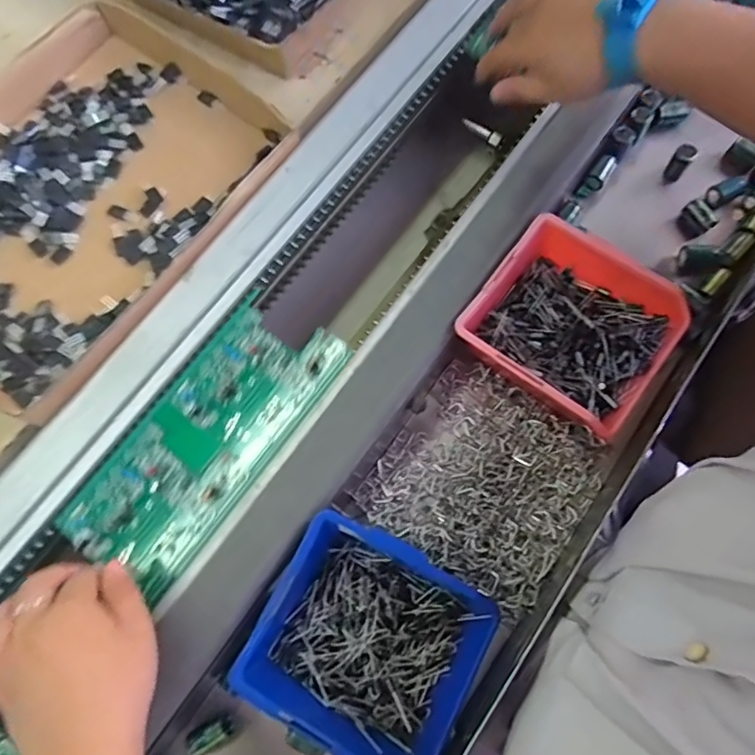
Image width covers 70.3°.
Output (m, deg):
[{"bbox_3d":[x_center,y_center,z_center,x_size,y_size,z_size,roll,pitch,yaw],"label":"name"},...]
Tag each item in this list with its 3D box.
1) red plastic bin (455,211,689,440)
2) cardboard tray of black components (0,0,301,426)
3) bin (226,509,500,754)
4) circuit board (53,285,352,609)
[{"bbox_3d":[0.139,-0.036,0.393,0.128,0.050,0.118,36,78,17],"label":"red plastic bin"},{"bbox_3d":[-0.244,-0.147,0.430,0.235,0.031,0.310,33,77,16],"label":"cardboard tray of black components"},{"bbox_3d":[-0.003,0.167,0.344,0.132,0.050,0.118,25,75,14],"label":"bin"},{"bbox_3d":[-0.121,0.040,0.382,0.100,0.013,0.215,38,79,10],"label":"circuit board"}]

